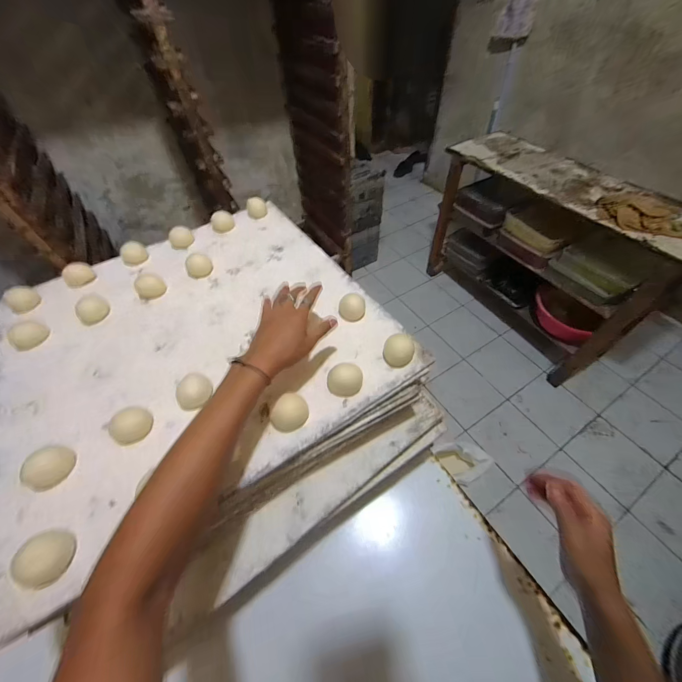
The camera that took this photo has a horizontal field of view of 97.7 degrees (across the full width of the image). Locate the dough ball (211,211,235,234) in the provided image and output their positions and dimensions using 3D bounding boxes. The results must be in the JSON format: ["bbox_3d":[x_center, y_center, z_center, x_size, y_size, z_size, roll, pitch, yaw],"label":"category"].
[{"bbox_3d":[-0.266,-0.268,0.670,0.050,0.035,0.039,-21,55,-13],"label":"dough ball"}]

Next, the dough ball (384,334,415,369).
[{"bbox_3d":[0.086,0.014,0.443,0.043,0.029,0.039,11,54,11],"label":"dough ball"}]

